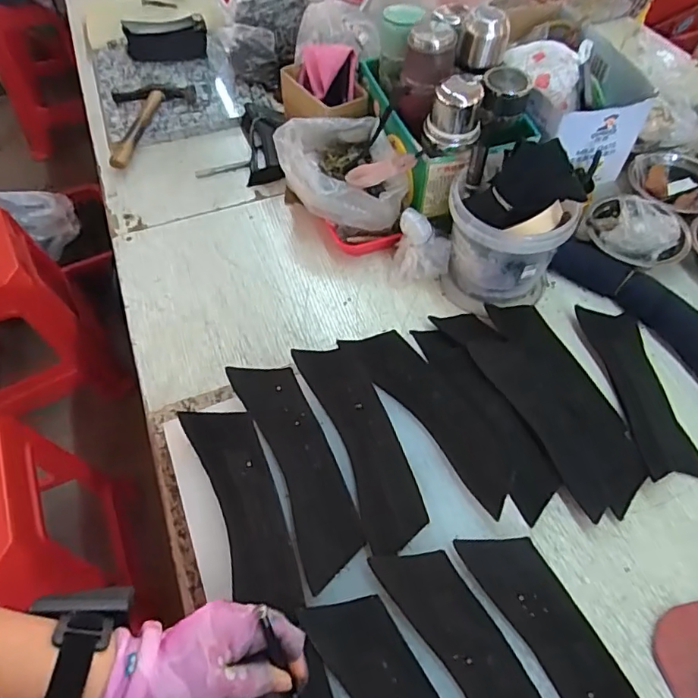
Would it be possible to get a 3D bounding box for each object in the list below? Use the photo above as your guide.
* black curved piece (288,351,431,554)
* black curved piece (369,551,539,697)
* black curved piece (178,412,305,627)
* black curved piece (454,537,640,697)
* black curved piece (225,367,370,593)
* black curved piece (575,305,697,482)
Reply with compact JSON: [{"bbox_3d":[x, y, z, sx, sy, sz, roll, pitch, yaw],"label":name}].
[{"bbox_3d":[0.012,0.091,0.542,0.068,0.009,0.230,-17,57,-10],"label":"black curved piece"},{"bbox_3d":[0.107,0.265,0.418,0.064,0.010,0.232,-25,59,-16],"label":"black curved piece"},{"bbox_3d":[-0.098,0.146,0.498,0.062,0.013,0.210,-19,60,-16],"label":"black curved piece"},{"bbox_3d":[0.180,0.258,0.426,0.063,0.010,0.234,-27,61,-7],"label":"black curved piece"},{"bbox_3d":[-0.051,0.110,0.524,0.066,0.011,0.230,-19,61,-17],"label":"black curved piece"},{"bbox_3d":[0.359,0.046,0.651,0.075,0.015,0.233,-3,59,-7],"label":"black curved piece"}]

